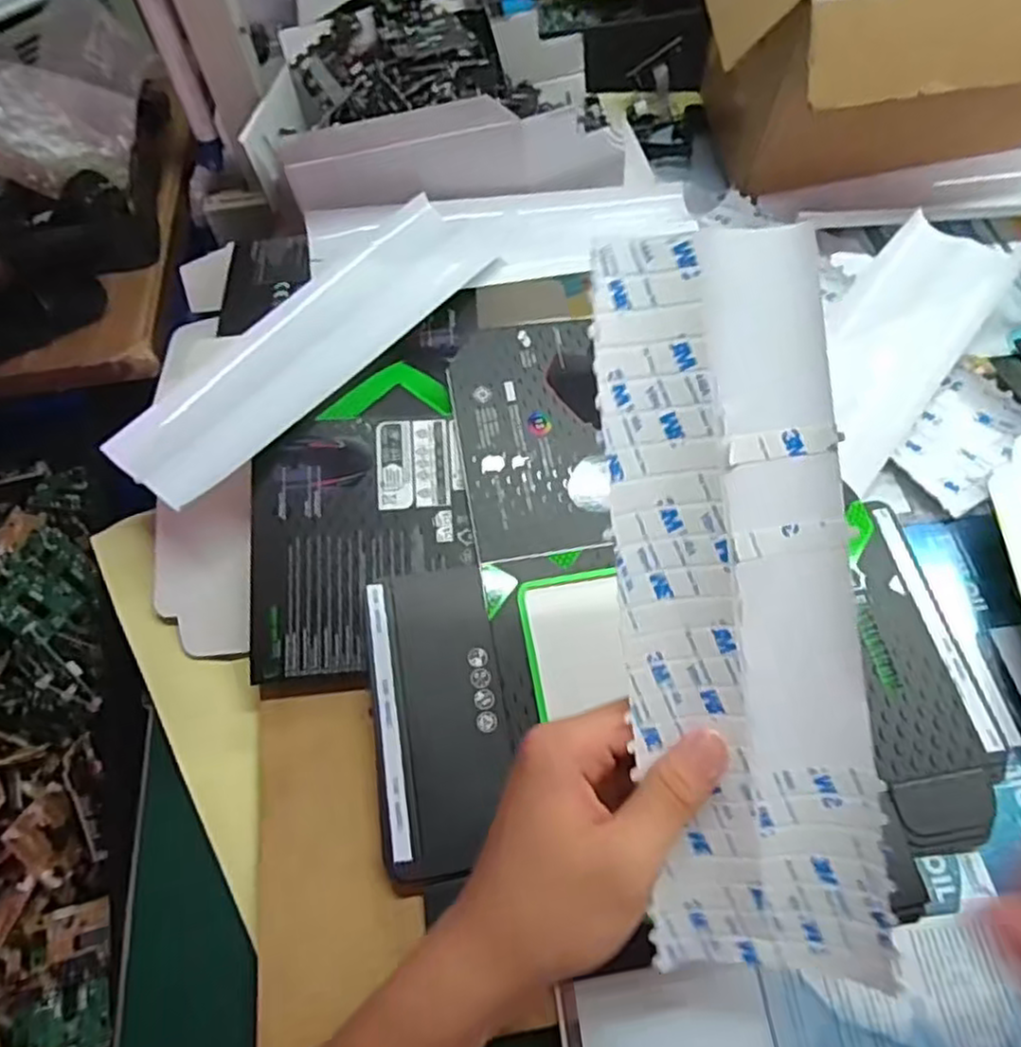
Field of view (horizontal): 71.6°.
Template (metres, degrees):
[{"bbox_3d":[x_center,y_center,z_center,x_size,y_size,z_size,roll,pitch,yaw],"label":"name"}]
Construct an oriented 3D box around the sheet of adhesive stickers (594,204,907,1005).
[{"bbox_3d":[0.088,0.037,0.264,0.089,0.029,0.283,-11,96,-3],"label":"sheet of adhesive stickers"}]

